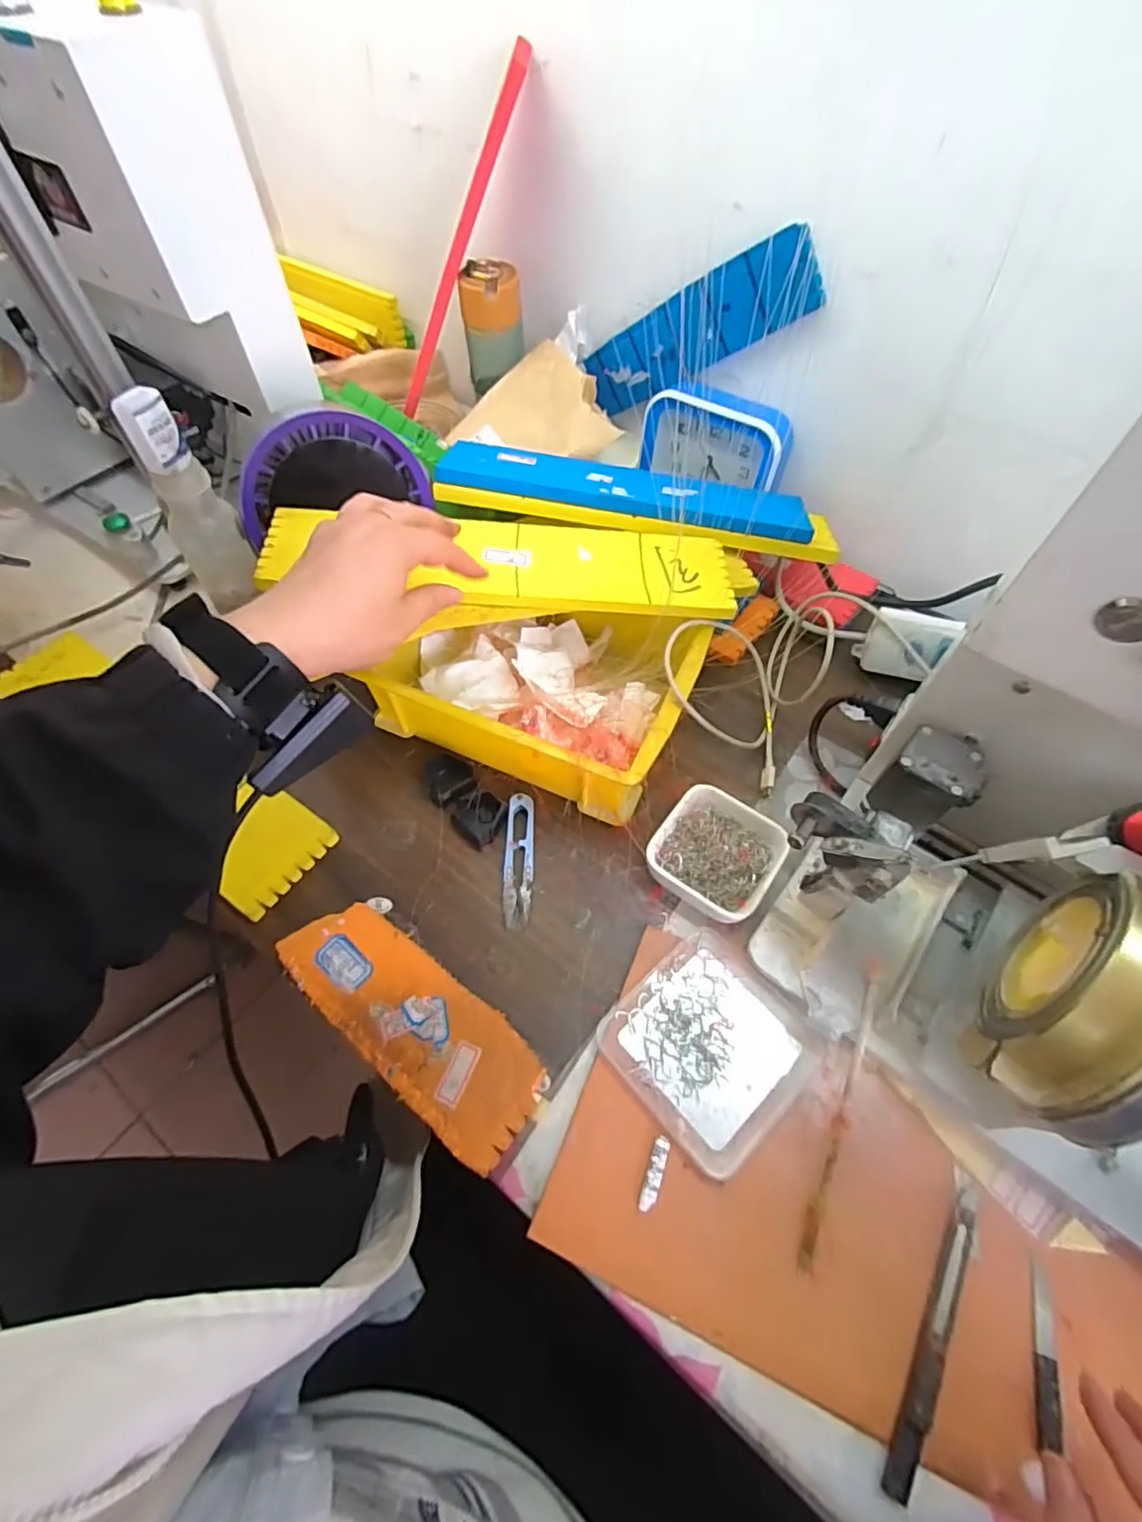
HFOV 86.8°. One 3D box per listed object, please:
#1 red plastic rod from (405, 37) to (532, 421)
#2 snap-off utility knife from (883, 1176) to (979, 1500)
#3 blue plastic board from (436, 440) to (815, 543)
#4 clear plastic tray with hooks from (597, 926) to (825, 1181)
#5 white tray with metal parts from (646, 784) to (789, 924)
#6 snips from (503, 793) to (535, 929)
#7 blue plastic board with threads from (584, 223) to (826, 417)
[{"bbox_3d":[-0.110,-0.467,0.569,0.016,0.308,0.016,16,54,-24],"label":"red plastic rod"},{"bbox_3d":[0.187,0.285,0.306,0.015,0.011,0.143,28,61,17],"label":"snap-off utility knife"},{"bbox_3d":[0.051,-0.239,0.531,0.322,0.009,0.067,10,57,-2],"label":"blue plastic board"},{"bbox_3d":[0.087,0.172,0.374,0.109,0.015,0.109,-37,64,-21],"label":"clear plastic tray with hooks"},{"bbox_3d":[0.103,0.066,0.434,0.081,0.024,0.083,32,62,18],"label":"white tray with metal parts"},{"bbox_3d":[-0.038,0.071,0.446,0.021,0.010,0.100,0,57,0],"label":"snips"},{"bbox_3d":[0.108,-0.385,0.544,0.223,0.063,0.015,1,47,46],"label":"blue plastic board with threads"}]

